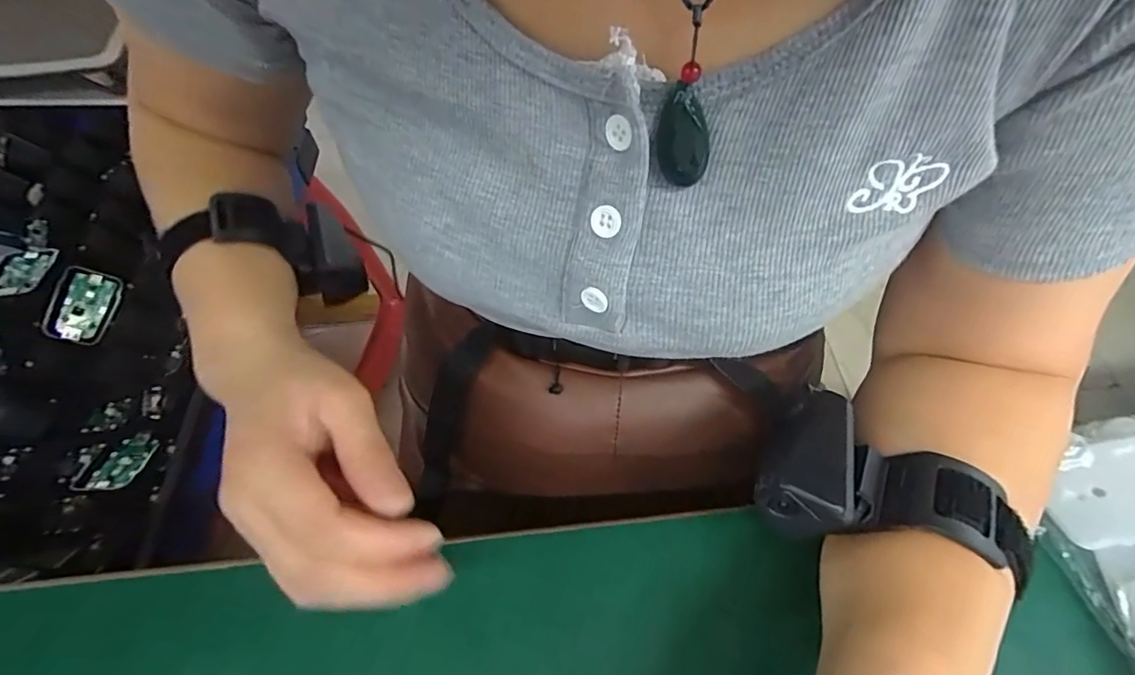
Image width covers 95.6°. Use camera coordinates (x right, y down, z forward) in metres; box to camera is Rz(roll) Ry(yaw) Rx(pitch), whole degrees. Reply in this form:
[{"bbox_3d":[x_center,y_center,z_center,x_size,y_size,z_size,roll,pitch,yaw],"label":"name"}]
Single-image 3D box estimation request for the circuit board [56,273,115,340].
[{"bbox_3d":[-0.476,-0.030,0.508,0.004,0.033,0.064,-2,74,45],"label":"circuit board"}]

